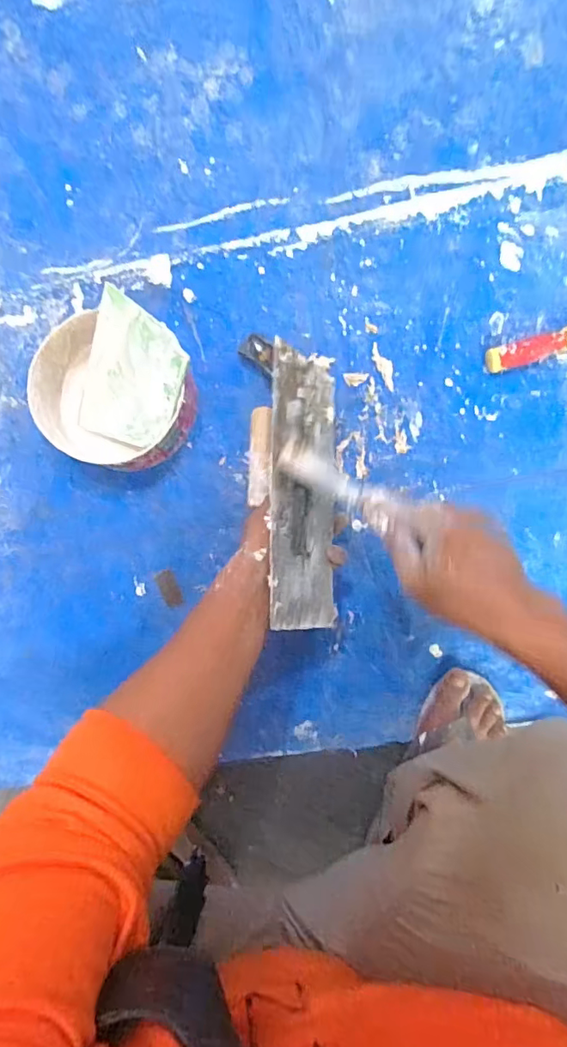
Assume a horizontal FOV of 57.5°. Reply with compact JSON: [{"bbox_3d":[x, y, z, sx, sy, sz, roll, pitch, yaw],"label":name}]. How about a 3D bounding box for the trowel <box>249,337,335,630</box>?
[{"bbox_3d":[0.000,-0.033,0.500,0.061,0.121,0.265,-6,79,35],"label":"trowel"}]

